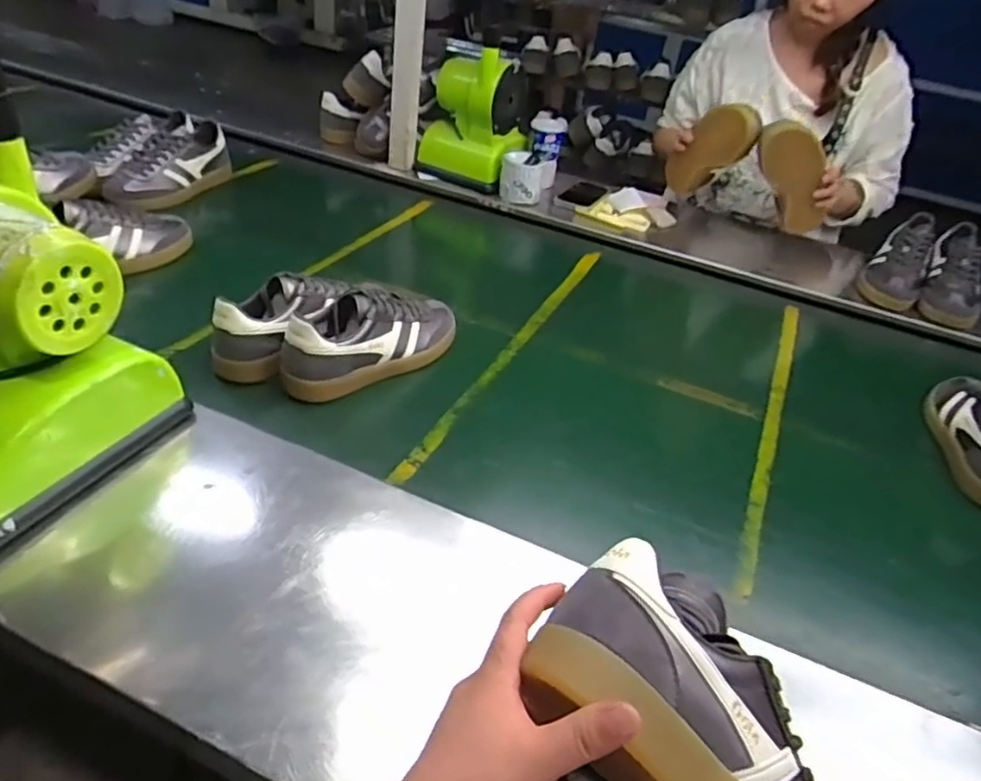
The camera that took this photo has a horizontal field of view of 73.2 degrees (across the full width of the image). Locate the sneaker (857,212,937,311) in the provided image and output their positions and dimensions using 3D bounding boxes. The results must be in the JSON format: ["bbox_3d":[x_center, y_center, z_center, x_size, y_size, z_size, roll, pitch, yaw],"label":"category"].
[{"bbox_3d":[0.730,-0.234,1.176,0.095,0.090,0.243,26,42,23],"label":"sneaker"}]

